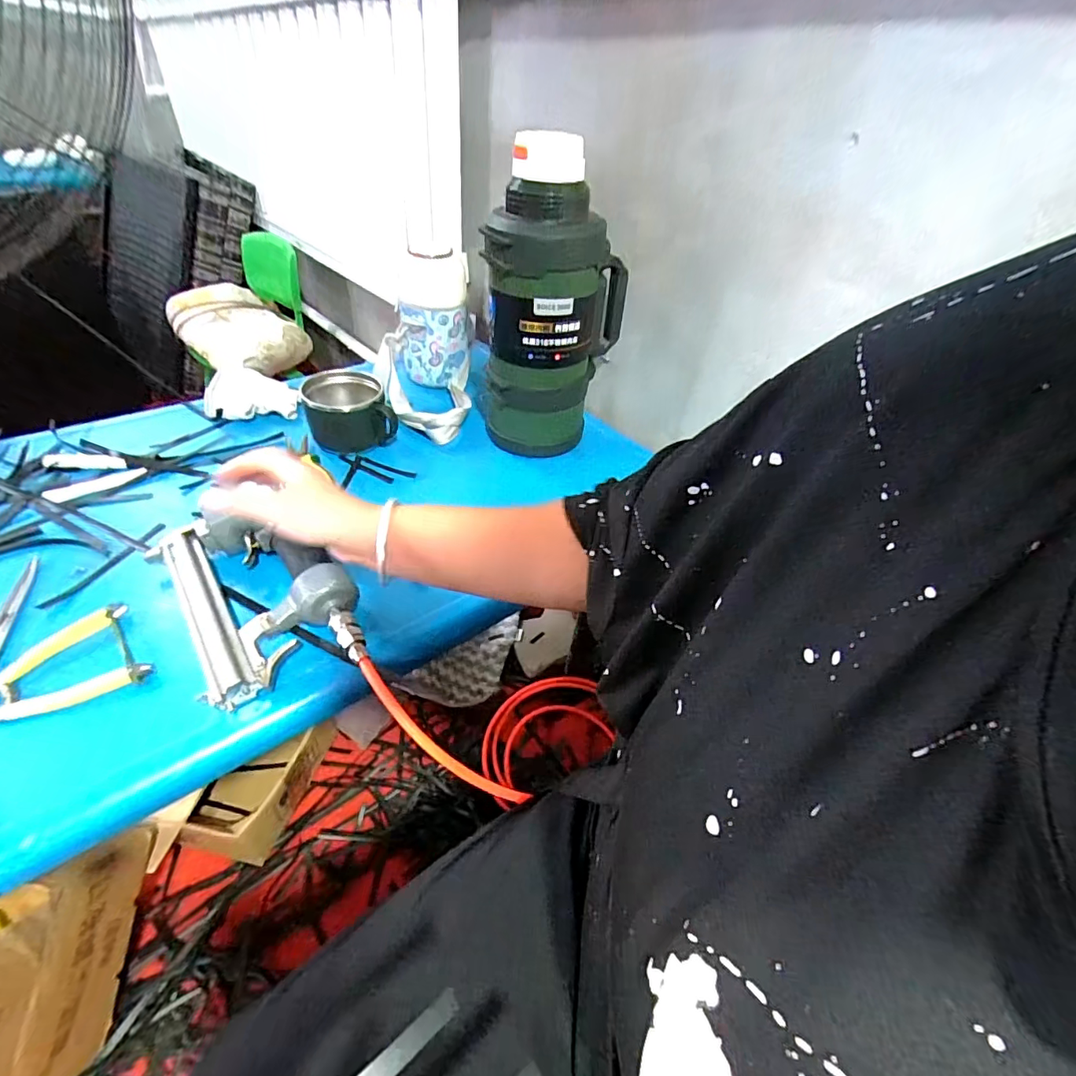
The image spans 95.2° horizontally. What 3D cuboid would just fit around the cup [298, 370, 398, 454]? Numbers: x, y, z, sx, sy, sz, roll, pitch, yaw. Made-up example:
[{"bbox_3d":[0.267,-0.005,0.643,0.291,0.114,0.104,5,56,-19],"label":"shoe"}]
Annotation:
[{"bbox_3d":[-0.262,-0.174,0.698,0.118,0.081,0.104,-5,42,-13],"label":"cup"}]

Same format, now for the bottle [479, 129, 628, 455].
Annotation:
[{"bbox_3d":[0.021,-0.299,0.651,0.128,0.335,0.179,22,43,17],"label":"bottle"}]

